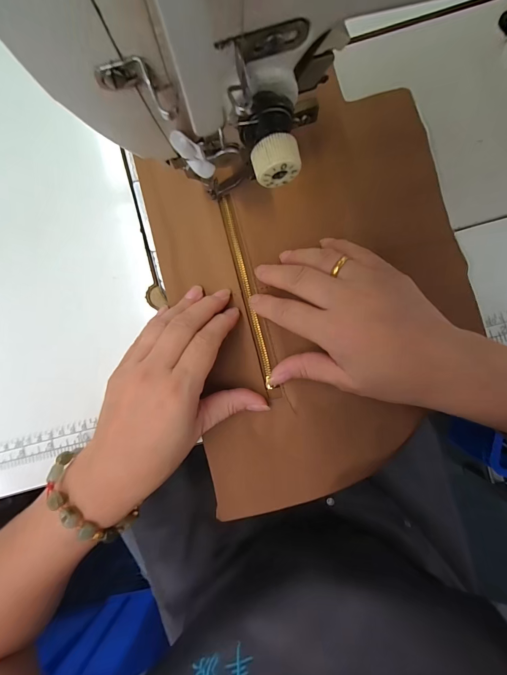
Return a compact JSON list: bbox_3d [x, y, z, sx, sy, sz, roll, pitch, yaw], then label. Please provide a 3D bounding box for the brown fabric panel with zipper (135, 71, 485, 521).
[{"bbox_3d":[0.054,-0.033,0.252,0.238,0.025,0.305,-15,84,3],"label":"brown fabric panel with zipper"}]

